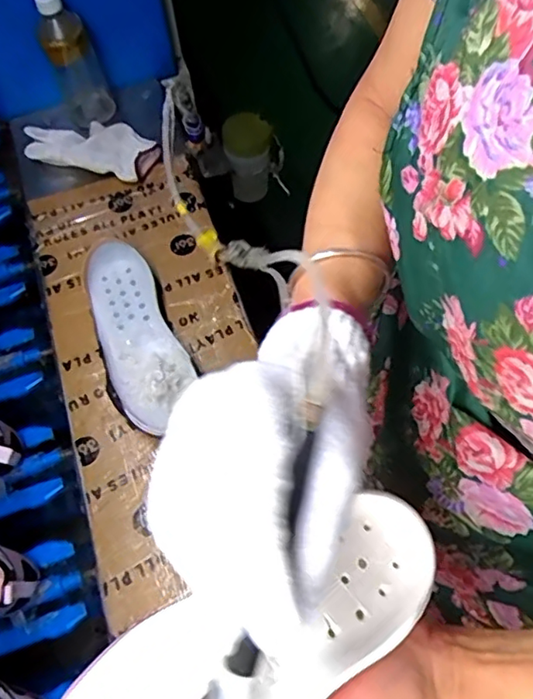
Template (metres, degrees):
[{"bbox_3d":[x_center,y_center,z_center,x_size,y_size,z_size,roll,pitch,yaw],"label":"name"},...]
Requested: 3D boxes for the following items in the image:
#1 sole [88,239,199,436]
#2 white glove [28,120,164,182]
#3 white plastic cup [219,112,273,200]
[{"bbox_3d":[-0.156,-0.021,0.681,0.089,0.040,0.252,-24,67,-8],"label":"sole"},{"bbox_3d":[-0.245,-0.288,0.789,0.181,0.034,0.081,16,67,10],"label":"white glove"},{"bbox_3d":[-0.028,-0.301,0.913,0.072,0.123,0.072,-1,66,2],"label":"white plastic cup"}]

